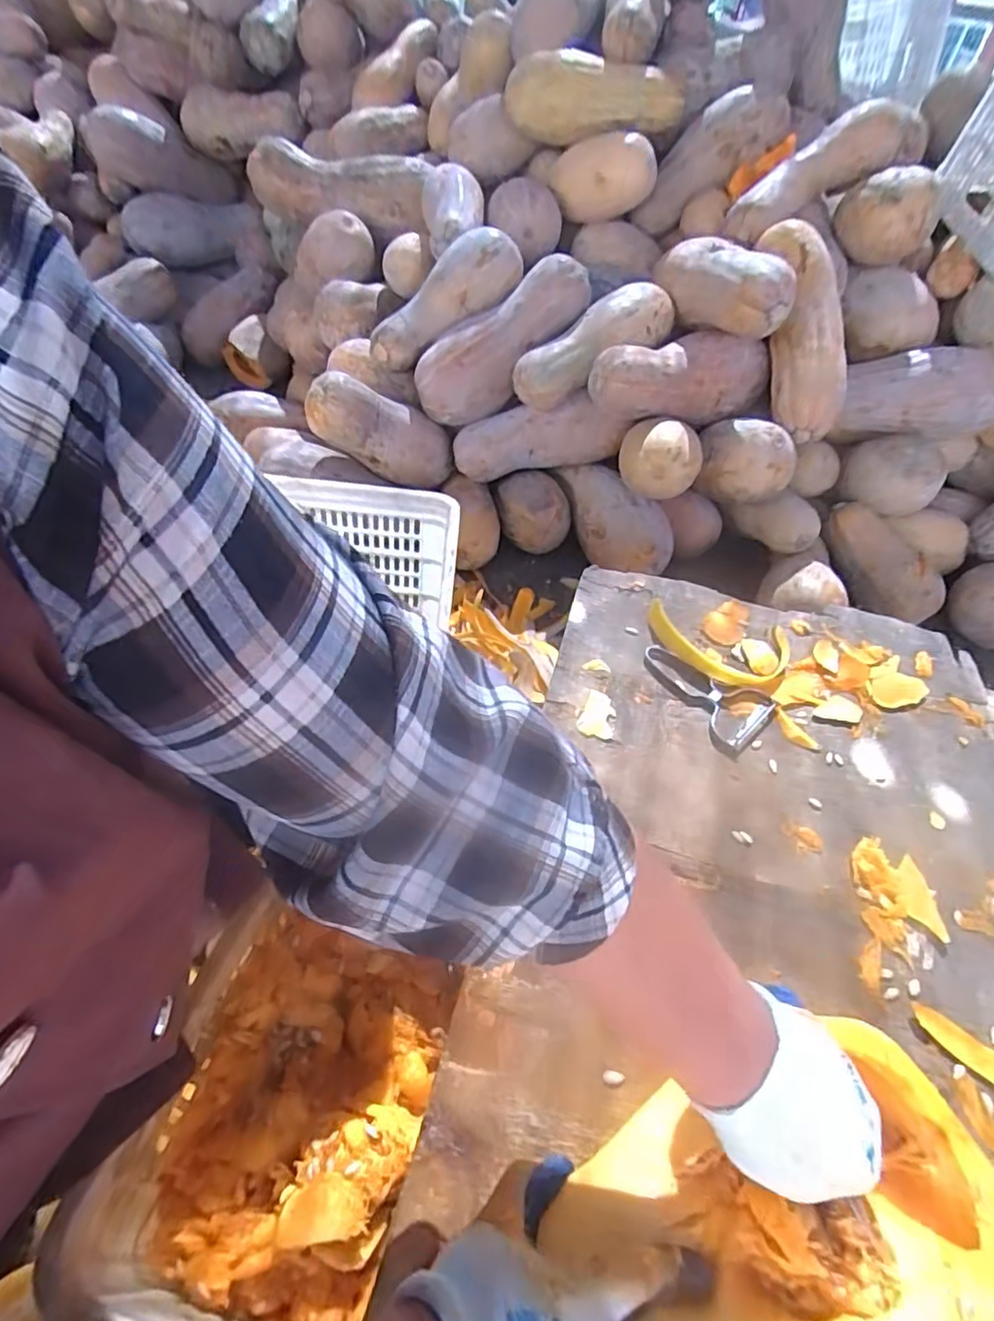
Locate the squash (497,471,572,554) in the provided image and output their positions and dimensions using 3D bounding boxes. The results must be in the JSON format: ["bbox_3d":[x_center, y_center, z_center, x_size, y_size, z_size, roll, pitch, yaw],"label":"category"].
[{"bbox_3d":[0.074,-0.319,1.275,0.136,0.122,0.135,4,47,-4],"label":"squash"}]

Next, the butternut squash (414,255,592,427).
[{"bbox_3d":[0.014,-0.600,1.156,0.378,0.126,0.106,-41,59,2],"label":"butternut squash"}]

